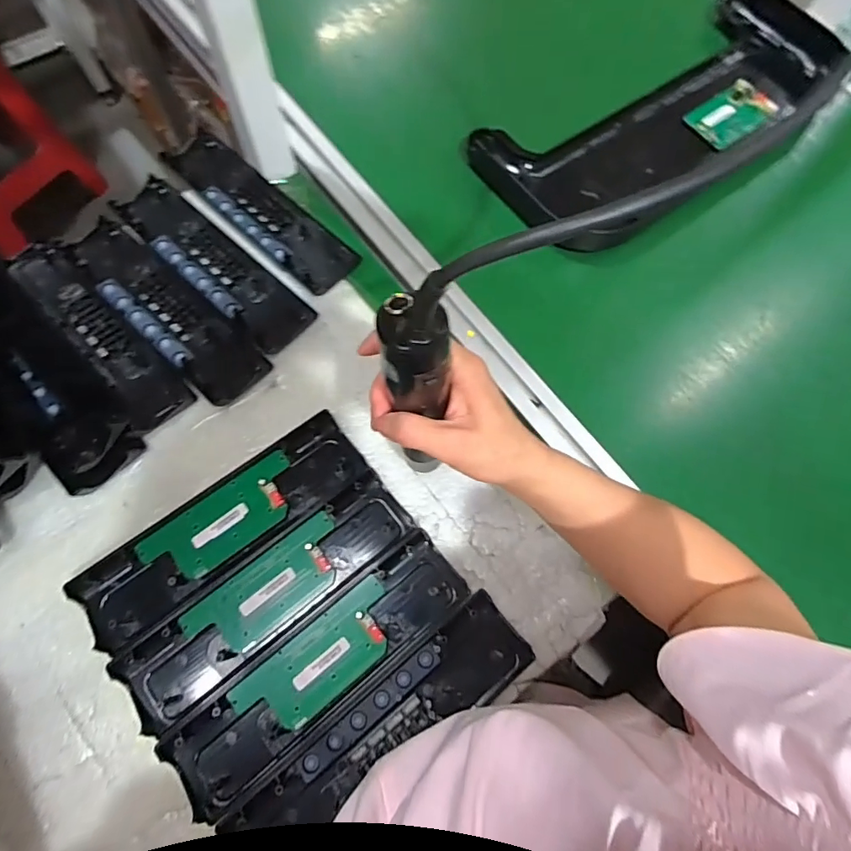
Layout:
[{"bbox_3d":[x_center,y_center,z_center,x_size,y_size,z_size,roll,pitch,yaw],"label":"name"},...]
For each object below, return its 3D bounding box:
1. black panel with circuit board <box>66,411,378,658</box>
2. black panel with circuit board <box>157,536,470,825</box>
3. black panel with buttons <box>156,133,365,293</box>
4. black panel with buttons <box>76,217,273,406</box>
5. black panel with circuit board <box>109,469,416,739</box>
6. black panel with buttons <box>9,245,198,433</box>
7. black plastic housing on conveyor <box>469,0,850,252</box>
[{"bbox_3d":[-0.164,0.085,0.421,0.244,0.019,0.070,-35,75,-13],"label":"black panel with circuit board"},{"bbox_3d":[-0.075,0.188,0.387,0.243,0.013,0.065,-36,76,-13],"label":"black panel with circuit board"},{"bbox_3d":[-0.175,-0.230,0.531,0.243,0.014,0.070,42,74,12],"label":"black panel with buttons"},{"bbox_3d":[-0.252,-0.115,0.488,0.238,0.015,0.069,41,74,11],"label":"black panel with buttons"},{"bbox_3d":[-0.122,0.136,0.403,0.242,0.009,0.065,-36,76,-14],"label":"black panel with circuit board"},{"bbox_3d":[-0.309,-0.093,0.472,0.057,0.017,0.237,-41,77,-15],"label":"black panel with buttons"},{"bbox_3d":[0.308,-0.377,0.613,0.506,0.053,0.197,-36,76,-14],"label":"black plastic housing on conveyor"}]

